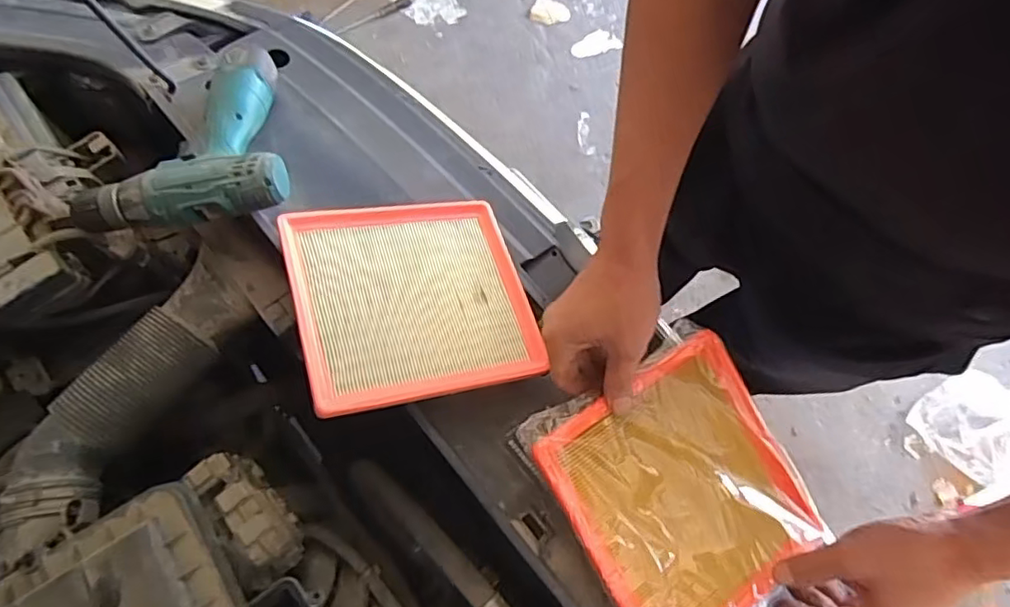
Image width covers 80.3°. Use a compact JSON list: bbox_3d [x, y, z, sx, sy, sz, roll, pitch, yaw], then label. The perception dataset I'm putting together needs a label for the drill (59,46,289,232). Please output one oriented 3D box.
[{"bbox_3d":[-0.315,-0.151,0.559,0.201,0.060,0.187,-15,72,-8],"label":"drill"}]

